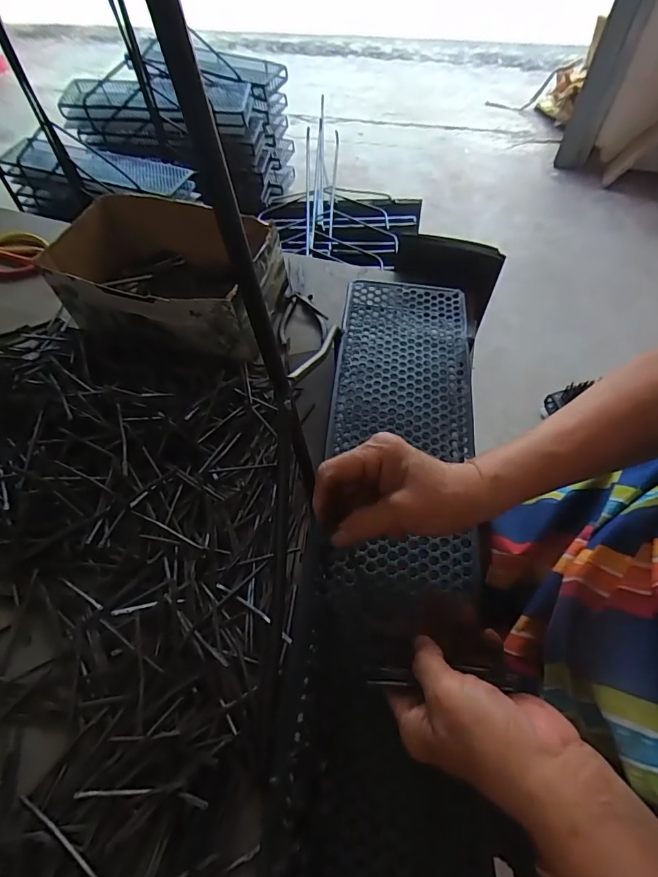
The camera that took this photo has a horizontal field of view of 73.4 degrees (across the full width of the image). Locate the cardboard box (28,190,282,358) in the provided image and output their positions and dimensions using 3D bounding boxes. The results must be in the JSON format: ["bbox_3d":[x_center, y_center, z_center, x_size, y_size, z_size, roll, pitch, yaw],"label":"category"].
[{"bbox_3d":[-0.235,-0.230,0.622,0.319,0.108,0.188,12,57,10],"label":"cardboard box"}]

